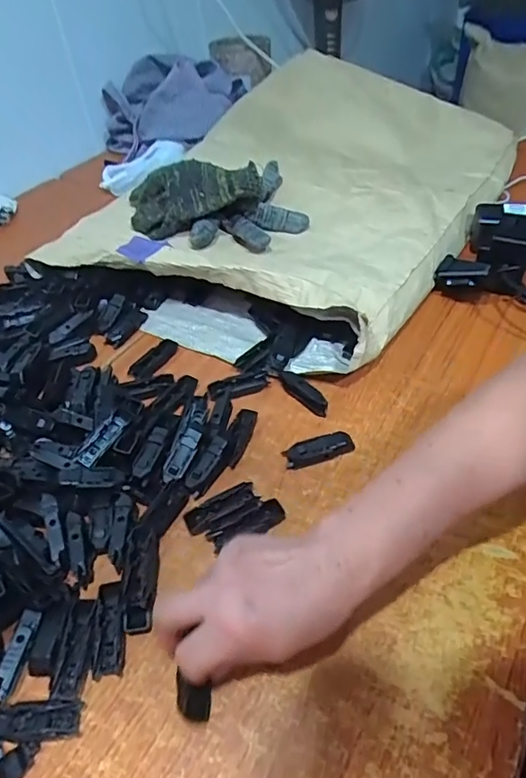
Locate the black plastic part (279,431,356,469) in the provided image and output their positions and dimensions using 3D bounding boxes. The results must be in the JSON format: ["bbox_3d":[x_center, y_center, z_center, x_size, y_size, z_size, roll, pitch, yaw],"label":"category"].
[{"bbox_3d":[0.053,0.057,0.488,0.066,0.017,0.024,-14,46,-8],"label":"black plastic part"}]

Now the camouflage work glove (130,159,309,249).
[{"bbox_3d":[-0.063,-0.249,0.686,0.223,0.088,0.122,-11,46,-5],"label":"camouflage work glove"}]

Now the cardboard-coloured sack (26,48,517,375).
[{"bbox_3d":[0.060,-0.322,0.796,0.513,0.108,0.685,19,50,23],"label":"cardboard-coloured sack"}]

